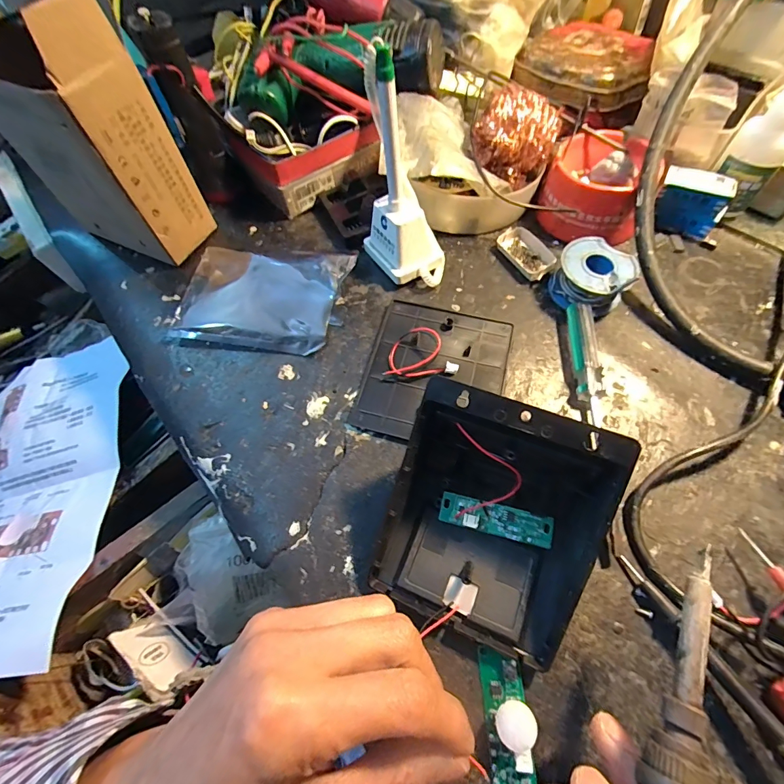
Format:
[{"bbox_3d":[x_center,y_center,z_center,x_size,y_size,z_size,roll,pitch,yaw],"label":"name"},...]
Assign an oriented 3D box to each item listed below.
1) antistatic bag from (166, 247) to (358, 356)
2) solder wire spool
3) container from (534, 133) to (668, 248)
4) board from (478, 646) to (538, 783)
[{"bbox_3d":[-0.101,-0.074,0.300,0.123,0.021,0.087,6,63,7],"label":"antistatic bag"},{"bbox_3d":[0.145,-0.083,0.287,0.051,0.030,0.053,-2,63,3],"label":"solder wire spool"},{"bbox_3d":[0.166,-0.169,0.320,0.079,0.043,0.089,21,66,14],"label":"container"},{"bbox_3d":[0.055,0.156,0.182,0.020,0.014,0.057,-2,61,3],"label":"board"}]

